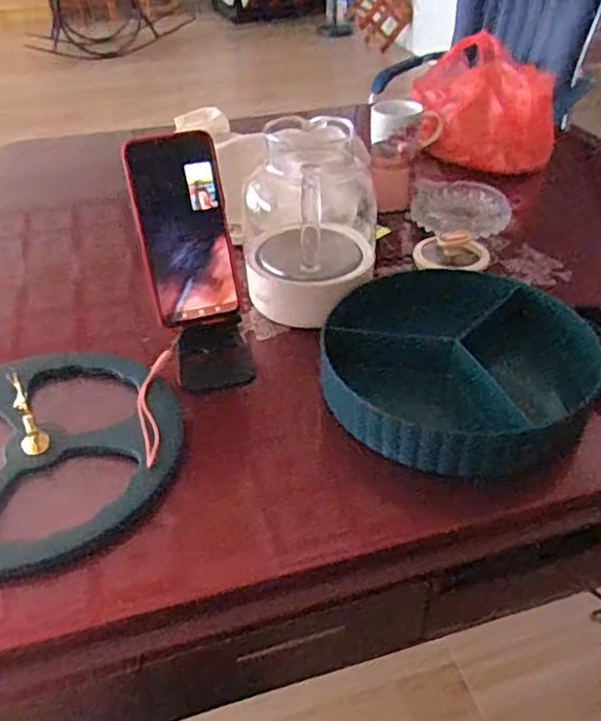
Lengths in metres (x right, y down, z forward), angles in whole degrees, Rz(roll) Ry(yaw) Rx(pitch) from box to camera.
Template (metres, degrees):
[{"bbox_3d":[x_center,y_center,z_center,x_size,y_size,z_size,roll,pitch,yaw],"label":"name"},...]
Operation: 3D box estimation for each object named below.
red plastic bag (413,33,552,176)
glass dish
[{"bbox_3d":[0.293,-0.428,1.043,0.171,0.127,0.289,-3,39,-3],"label":"red plastic bag"},{"bbox_3d":[0.219,-0.207,0.870,0.132,0.033,0.128,-1,39,1],"label":"glass dish"}]

